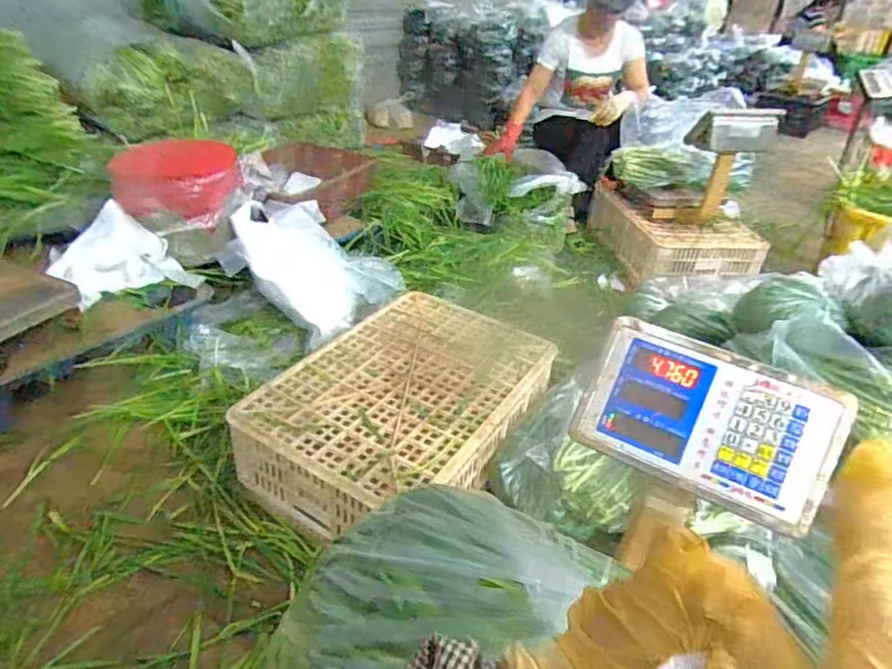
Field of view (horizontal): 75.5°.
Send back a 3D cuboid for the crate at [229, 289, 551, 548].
[{"bbox_3d":[-0.082,0.142,1.235,0.452,0.156,0.640,20,36,25],"label":"crate"}]

